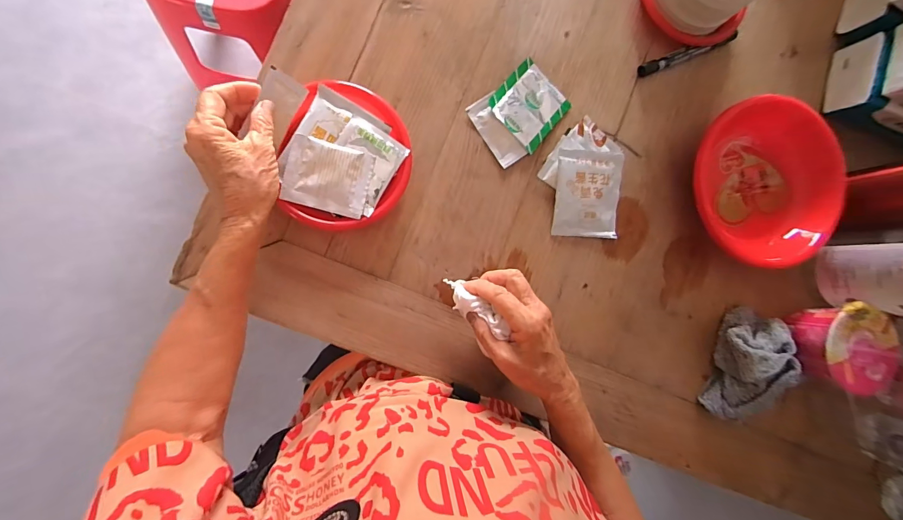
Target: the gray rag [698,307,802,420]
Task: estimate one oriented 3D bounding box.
[{"bbox_3d":[0.348,0.125,0.451,0.083,0.042,0.130,17,88,-8],"label":"gray rag"}]

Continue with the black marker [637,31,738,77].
[{"bbox_3d":[0.282,-0.245,0.460,0.138,0.017,0.014,-24,94,-11],"label":"black marker"}]

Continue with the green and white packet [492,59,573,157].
[{"bbox_3d":[0.087,-0.172,0.434,0.073,0.007,0.076,43,82,-8],"label":"green and white packet"}]

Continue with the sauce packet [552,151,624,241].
[{"bbox_3d":[0.156,-0.074,0.443,0.077,0.016,0.093,2,89,-11],"label":"sauce packet"}]

